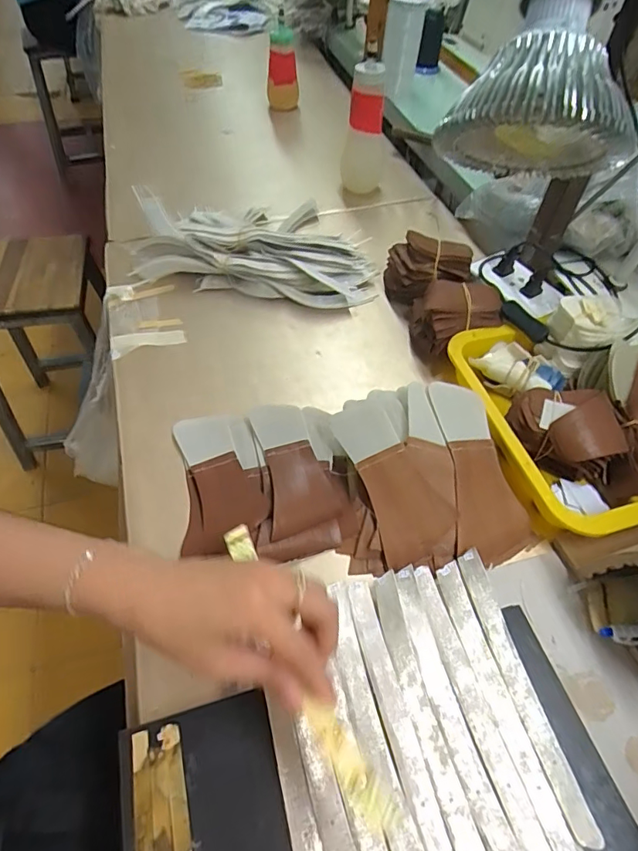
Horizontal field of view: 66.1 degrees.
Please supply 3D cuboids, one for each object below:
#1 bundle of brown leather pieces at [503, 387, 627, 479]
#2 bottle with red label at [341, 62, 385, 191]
[{"bbox_3d":[0.232,0.008,0.469,0.085,0.074,0.076,0,53,-2],"label":"bundle of brown leather pieces"},{"bbox_3d":[0.072,-0.462,0.783,0.068,0.194,0.058,7,53,3],"label":"bottle with red label"}]

